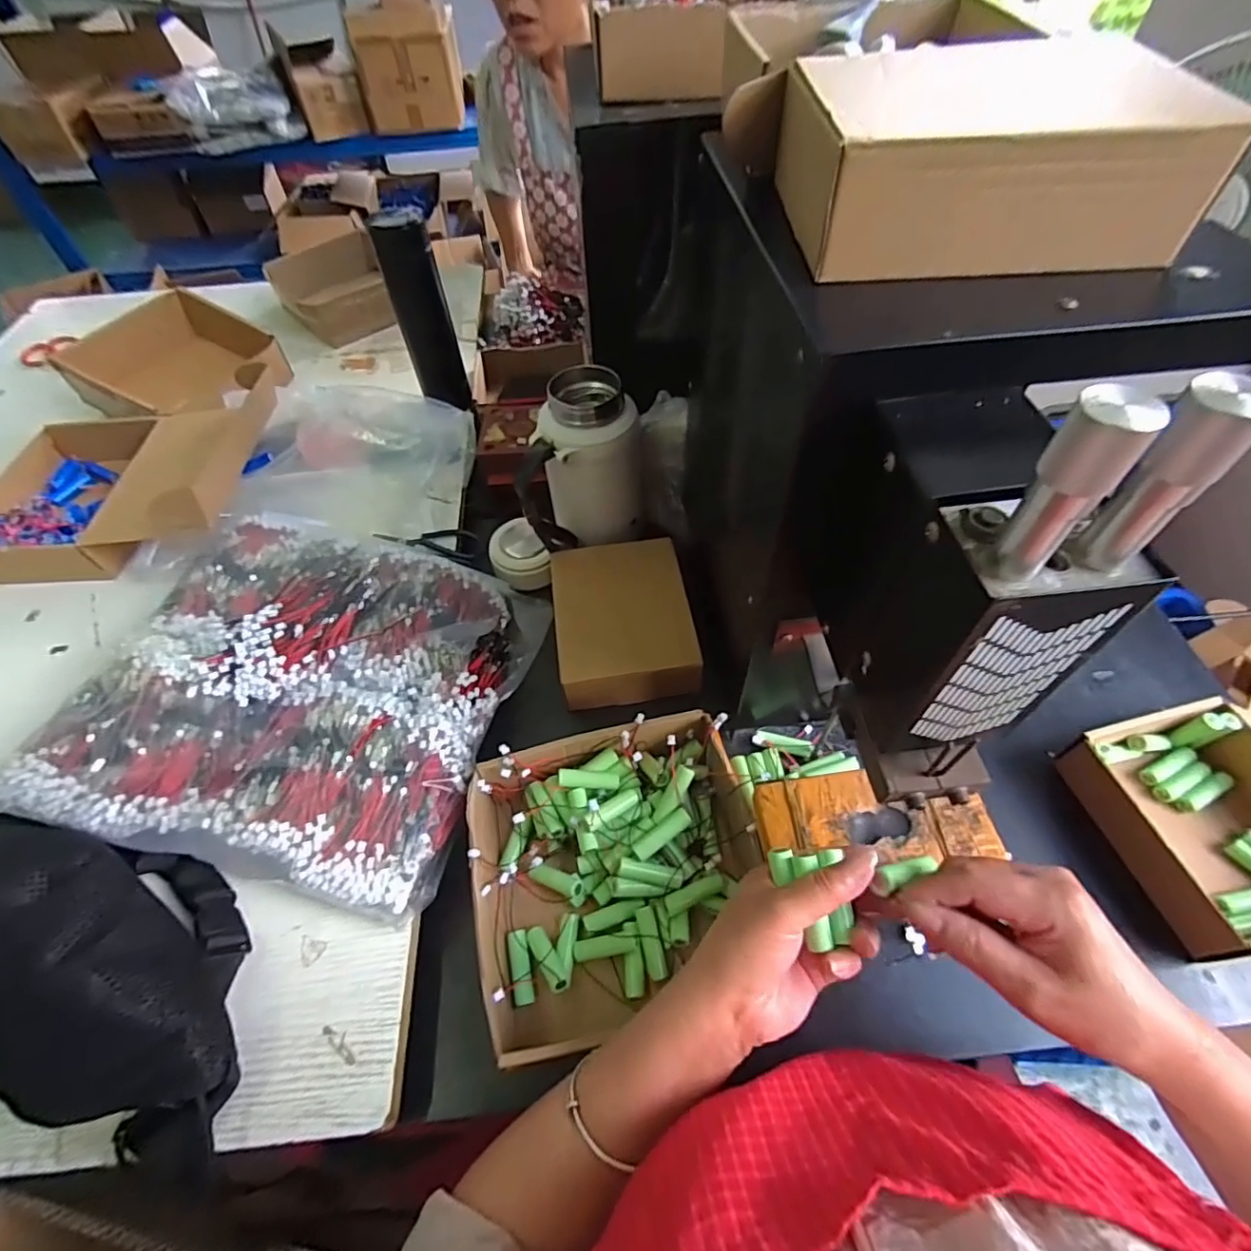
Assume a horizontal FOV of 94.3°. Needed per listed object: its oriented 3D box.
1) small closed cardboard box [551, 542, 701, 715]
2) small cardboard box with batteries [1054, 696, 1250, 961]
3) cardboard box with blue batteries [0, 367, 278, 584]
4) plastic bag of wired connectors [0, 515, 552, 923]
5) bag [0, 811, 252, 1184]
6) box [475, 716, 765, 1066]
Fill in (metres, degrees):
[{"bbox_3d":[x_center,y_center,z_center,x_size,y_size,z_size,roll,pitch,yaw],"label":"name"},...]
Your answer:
[{"bbox_3d":[-0.003,-0.010,0.567,0.128,0.048,0.164,-8,54,-3],"label":"small closed cardboard box"},{"bbox_3d":[0.447,0.153,0.451,0.137,0.058,0.166,-10,54,-4],"label":"small cardboard box with batteries"},{"bbox_3d":[-0.567,-0.179,0.649,0.318,0.106,0.250,-2,54,1],"label":"cardboard box with blue batteries"},{"bbox_3d":[-0.289,0.044,0.514,0.362,0.077,0.317,10,55,10],"label":"plastic bag of wired connectors"},{"bbox_3d":[-0.344,0.203,0.362,0.260,0.090,0.125,21,58,17],"label":"bag"},{"bbox_3d":[-0.004,0.187,0.441,0.205,0.067,0.203,-13,55,-7],"label":"box"}]

